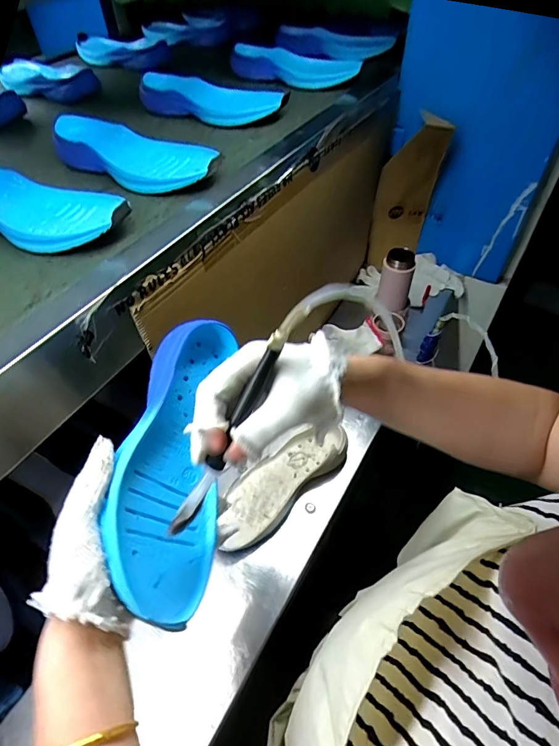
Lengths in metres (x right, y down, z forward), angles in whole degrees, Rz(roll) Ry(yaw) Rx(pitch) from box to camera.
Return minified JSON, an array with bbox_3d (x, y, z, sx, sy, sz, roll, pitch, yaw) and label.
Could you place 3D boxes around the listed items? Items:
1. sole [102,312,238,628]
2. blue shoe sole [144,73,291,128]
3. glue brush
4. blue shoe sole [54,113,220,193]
[{"bbox_3d":[-0.087,0.062,0.362,0.025,0.092,0.254,-28,50,40],"label":"sole"},{"bbox_3d":[-0.113,-0.446,0.703,0.257,0.059,0.080,18,51,18],"label":"blue shoe sole"},{"bbox_3d":[-0.036,0.044,0.299,0.014,0.019,0.162,32,101,28],"label":"glue brush"},{"bbox_3d":[-0.195,-0.296,0.577,0.247,0.054,0.105,23,54,21],"label":"blue shoe sole"}]

